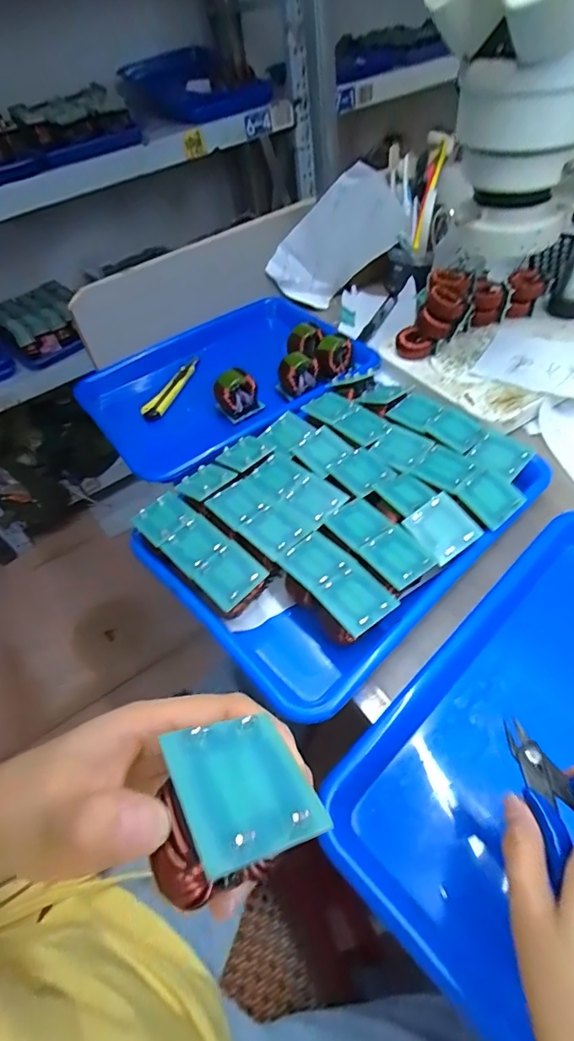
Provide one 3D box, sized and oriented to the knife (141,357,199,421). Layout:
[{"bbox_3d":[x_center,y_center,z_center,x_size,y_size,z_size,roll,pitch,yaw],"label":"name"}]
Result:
[{"bbox_3d":[-0.149,-0.179,0.623,0.027,0.016,0.139,10,53,17],"label":"knife"}]

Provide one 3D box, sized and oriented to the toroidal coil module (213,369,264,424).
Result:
[{"bbox_3d":[-0.061,-0.152,0.563,0.049,0.054,0.032,-26,36,-8],"label":"toroidal coil module"}]

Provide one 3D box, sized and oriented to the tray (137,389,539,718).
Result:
[{"bbox_3d":[0.045,-0.010,0.431,0.312,0.059,0.246,-39,55,-22],"label":"tray"}]

